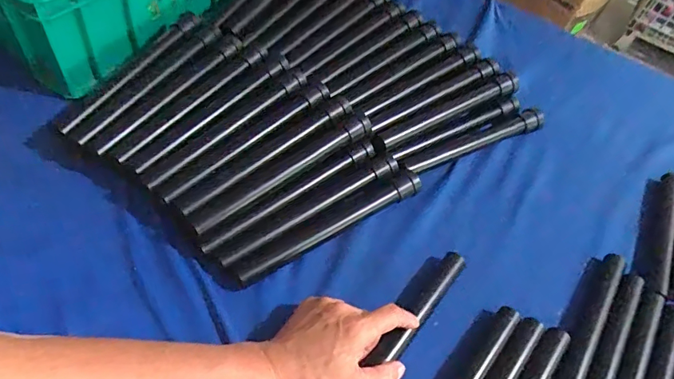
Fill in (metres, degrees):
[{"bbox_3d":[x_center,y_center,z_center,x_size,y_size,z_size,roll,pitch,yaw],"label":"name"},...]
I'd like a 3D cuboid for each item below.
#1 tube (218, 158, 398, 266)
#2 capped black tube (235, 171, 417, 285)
[{"bbox_3d":[-0.024,0.018,0.522,0.242,0.024,0.026,-27,62,-27],"label":"tube"},{"bbox_3d":[-0.003,0.036,0.527,0.243,0.028,0.033,-25,61,-26],"label":"capped black tube"}]

